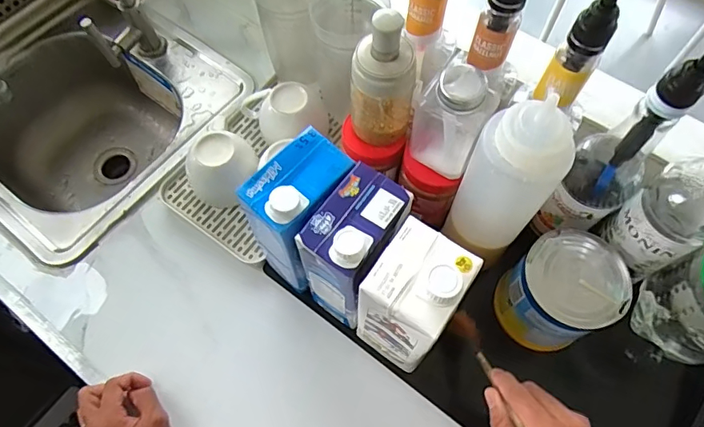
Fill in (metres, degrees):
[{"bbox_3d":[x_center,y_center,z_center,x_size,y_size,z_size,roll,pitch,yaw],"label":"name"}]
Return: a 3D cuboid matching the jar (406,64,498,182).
[{"bbox_3d":[0.091,-0.086,0.465,0.073,0.120,0.050,28,68,12],"label":"jar"}]

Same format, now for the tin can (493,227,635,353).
[{"bbox_3d":[0.218,0.082,0.509,0.098,0.102,0.107,0,65,0],"label":"tin can"}]

